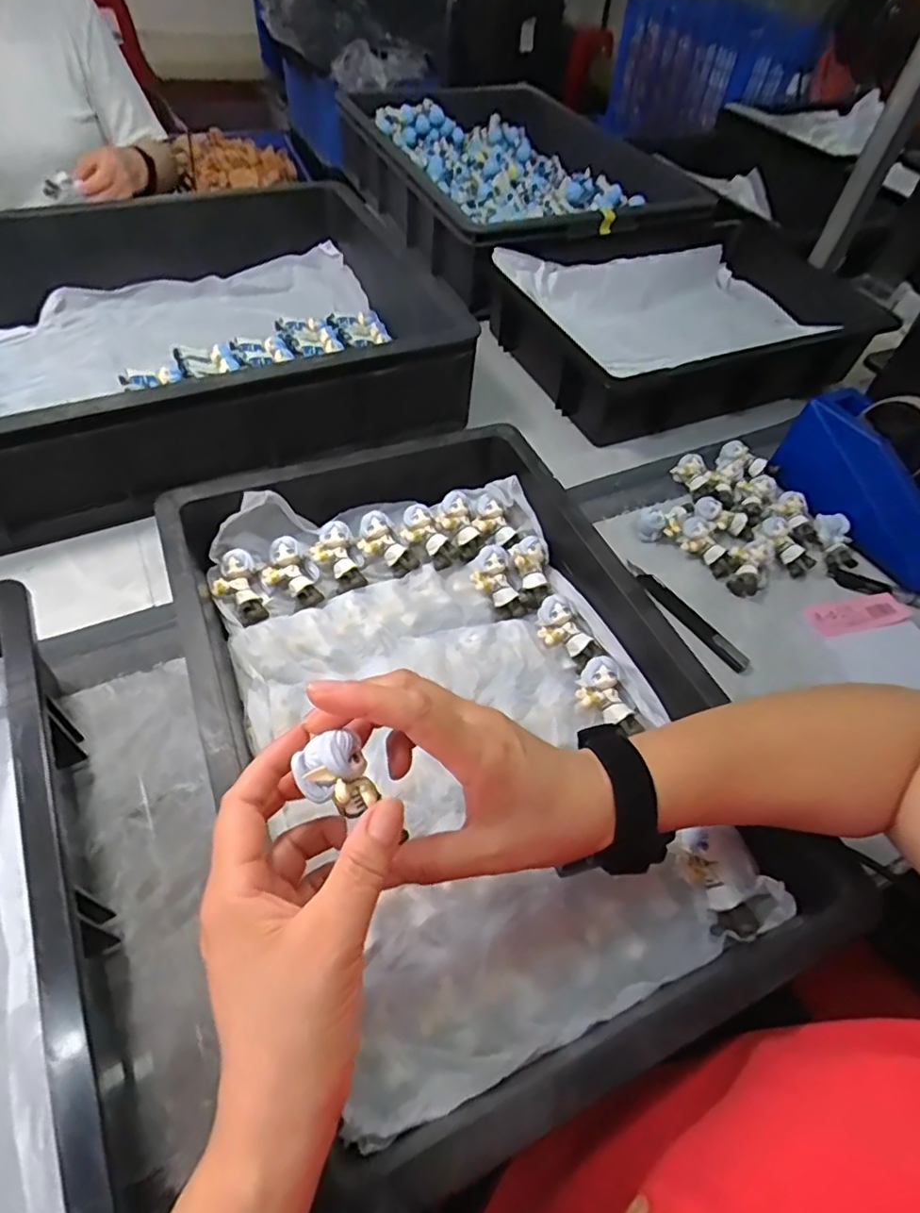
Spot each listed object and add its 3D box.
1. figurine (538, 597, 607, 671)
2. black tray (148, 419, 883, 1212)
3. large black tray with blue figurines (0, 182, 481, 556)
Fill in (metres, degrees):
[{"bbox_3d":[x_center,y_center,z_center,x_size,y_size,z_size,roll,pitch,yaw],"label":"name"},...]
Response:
[{"bbox_3d":[0.085,0.022,0.483,0.033,0.027,0.062,-32,76,-26],"label":"figurine"},{"bbox_3d":[-0.008,0.052,0.421,0.314,0.072,0.470,-17,56,-18],"label":"black tray"},{"bbox_3d":[-0.338,-0.296,0.646,0.585,0.120,0.407,-21,57,-20],"label":"large black tray with blue figurines"}]

